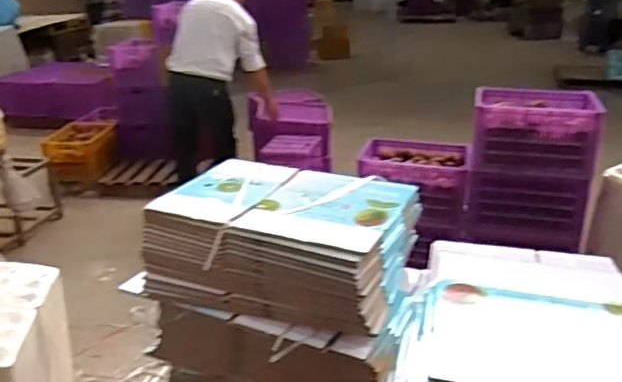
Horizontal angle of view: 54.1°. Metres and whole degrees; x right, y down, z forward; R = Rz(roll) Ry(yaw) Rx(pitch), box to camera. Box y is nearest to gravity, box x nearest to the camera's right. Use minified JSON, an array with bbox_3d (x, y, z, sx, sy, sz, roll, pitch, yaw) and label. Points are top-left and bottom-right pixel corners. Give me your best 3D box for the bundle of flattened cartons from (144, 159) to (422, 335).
[{"bbox_3d":[-0.057,0.115,1.386,0.540,0.203,0.369,7,23,18],"label":"bundle of flattened cartons"}]

